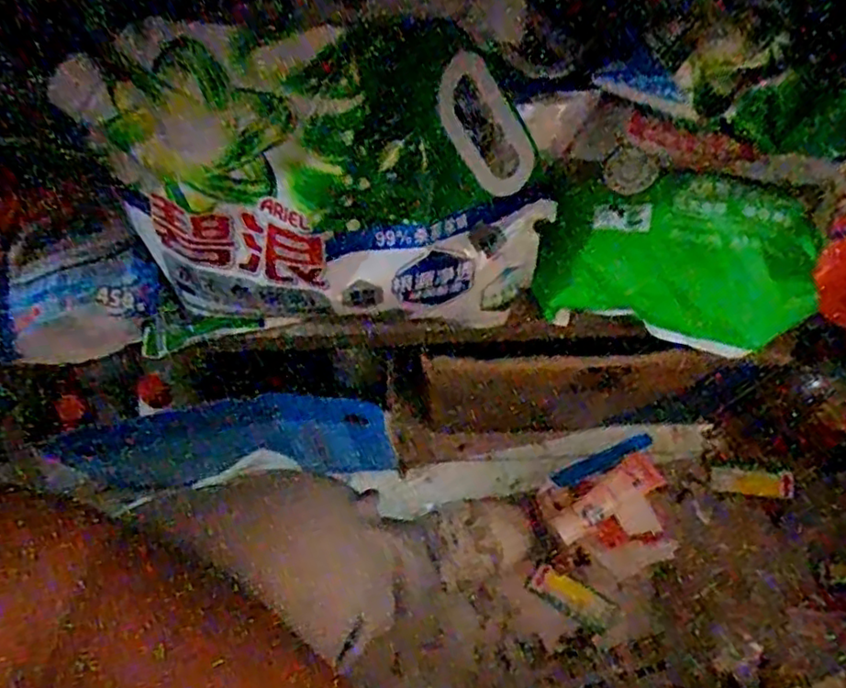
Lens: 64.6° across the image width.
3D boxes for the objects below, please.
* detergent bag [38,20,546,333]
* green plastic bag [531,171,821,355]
[{"bbox_3d":[-0.056,-0.096,0.413,0.276,0.197,0.121,-9,70,-2],"label":"detergent bag"},{"bbox_3d":[0.180,-0.062,0.484,0.183,0.035,0.110,9,106,10],"label":"green plastic bag"}]

